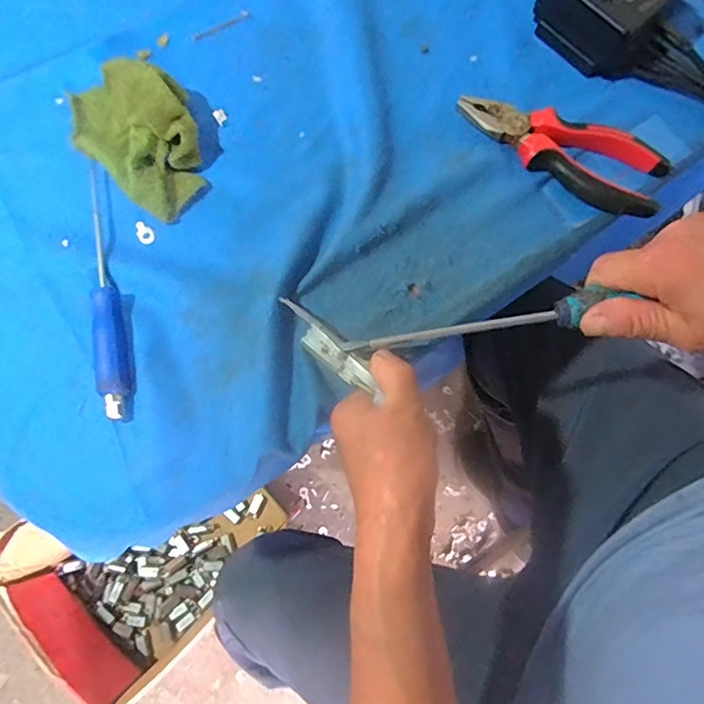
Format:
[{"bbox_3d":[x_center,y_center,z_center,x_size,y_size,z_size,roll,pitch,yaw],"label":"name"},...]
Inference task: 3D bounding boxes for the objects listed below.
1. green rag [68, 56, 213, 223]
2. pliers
[{"bbox_3d":[-0.159,-0.170,0.383,0.135,0.036,0.083,42,80,10],"label":"green rag"},{"bbox_3d":[0.155,-0.154,0.382,0.155,0.020,0.054,33,78,8],"label":"pliers"}]

